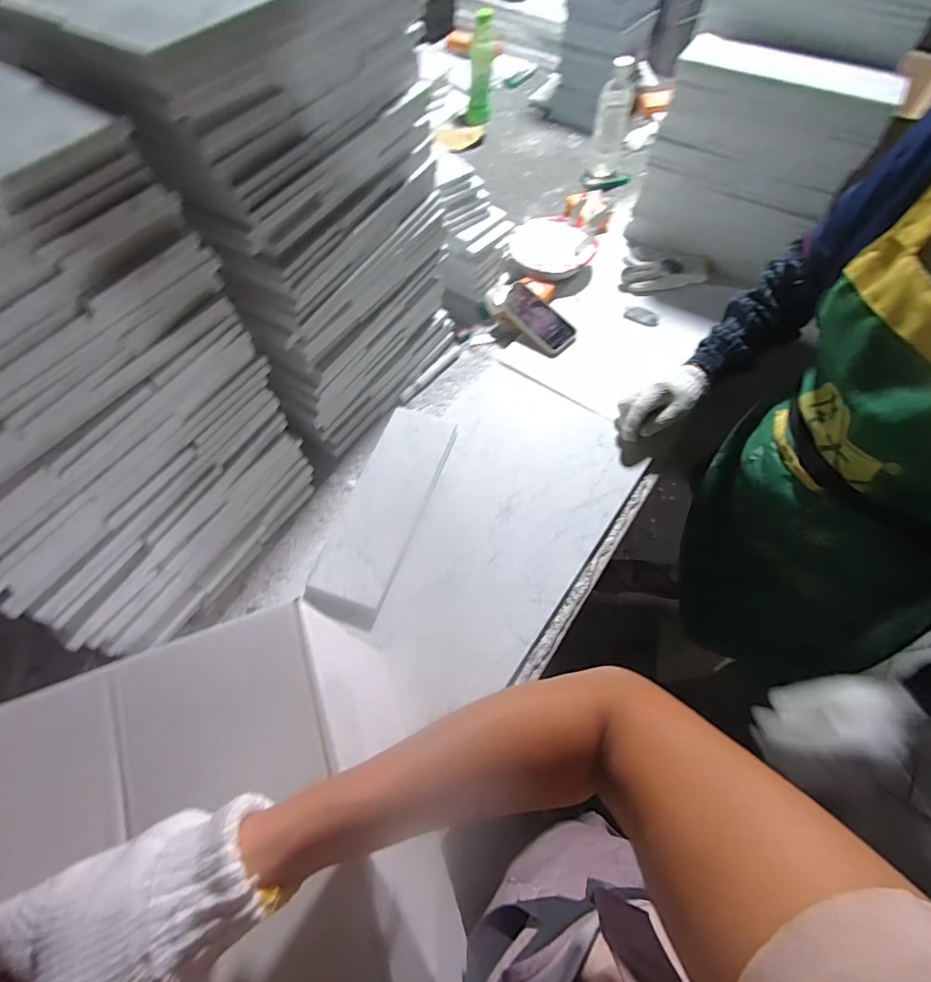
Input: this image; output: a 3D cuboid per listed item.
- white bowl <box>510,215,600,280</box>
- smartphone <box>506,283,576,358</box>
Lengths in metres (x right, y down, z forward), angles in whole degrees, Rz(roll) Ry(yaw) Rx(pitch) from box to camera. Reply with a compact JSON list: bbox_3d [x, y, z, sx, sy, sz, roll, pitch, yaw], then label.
[{"bbox_3d":[0.164,-0.470,0.906,0.151,0.049,0.148,-1,63,2],"label":"white bowl"},{"bbox_3d":[0.125,-0.303,0.827,0.072,0.013,0.159,-39,71,-6],"label":"smartphone"}]

